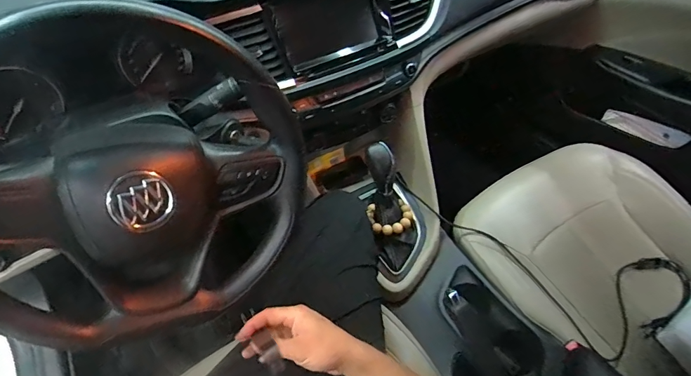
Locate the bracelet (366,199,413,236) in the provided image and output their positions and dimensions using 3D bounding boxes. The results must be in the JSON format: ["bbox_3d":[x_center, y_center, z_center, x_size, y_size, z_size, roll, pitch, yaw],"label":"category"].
[{"bbox_3d":[0.089,0.055,0.772,0.086,0.023,0.076,-8,50,-6],"label":"bracelet"}]

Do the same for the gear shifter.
[{"bbox_3d":[0.069,-0.008,0.760,0.049,0.160,0.059,-21,31,-16],"label":"gear shifter"}]

